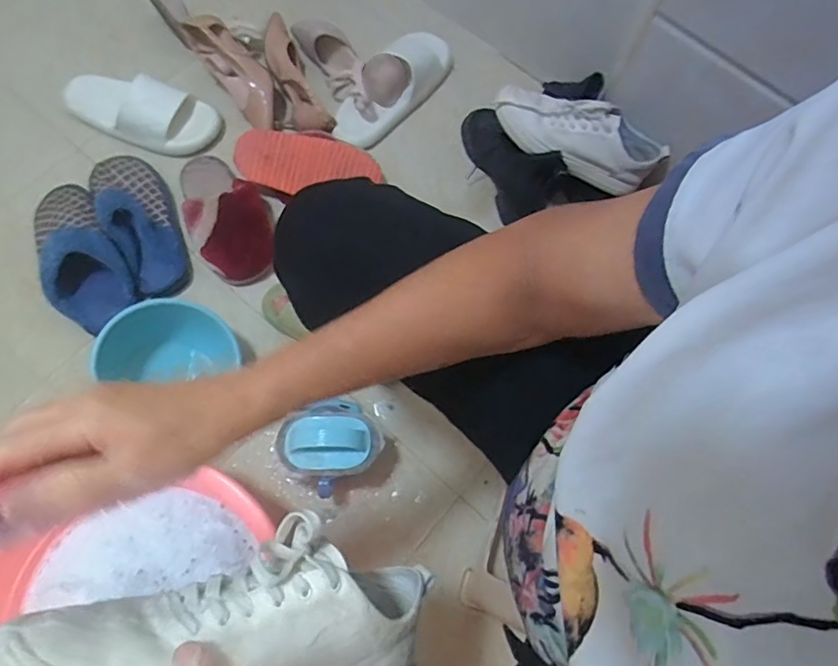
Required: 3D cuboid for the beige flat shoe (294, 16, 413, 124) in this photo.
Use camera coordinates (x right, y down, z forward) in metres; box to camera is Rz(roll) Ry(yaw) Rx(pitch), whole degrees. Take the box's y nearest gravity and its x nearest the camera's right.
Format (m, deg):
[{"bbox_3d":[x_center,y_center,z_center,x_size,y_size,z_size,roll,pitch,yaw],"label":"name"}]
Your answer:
[{"bbox_3d":[-0.126,-0.480,0.954,0.217,0.095,0.104,43,75,11],"label":"beige flat shoe"}]

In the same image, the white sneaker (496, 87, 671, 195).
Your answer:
[{"bbox_3d":[0.249,-0.305,0.825,0.276,0.080,0.098,18,71,-13],"label":"white sneaker"}]

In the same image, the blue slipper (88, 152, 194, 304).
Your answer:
[{"bbox_3d":[-0.453,-0.191,0.868,0.102,0.081,0.260,-28,75,-11],"label":"blue slipper"}]

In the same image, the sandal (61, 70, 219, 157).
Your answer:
[{"bbox_3d":[-0.493,-0.391,0.914,0.288,0.093,0.112,13,72,2],"label":"sandal"}]

